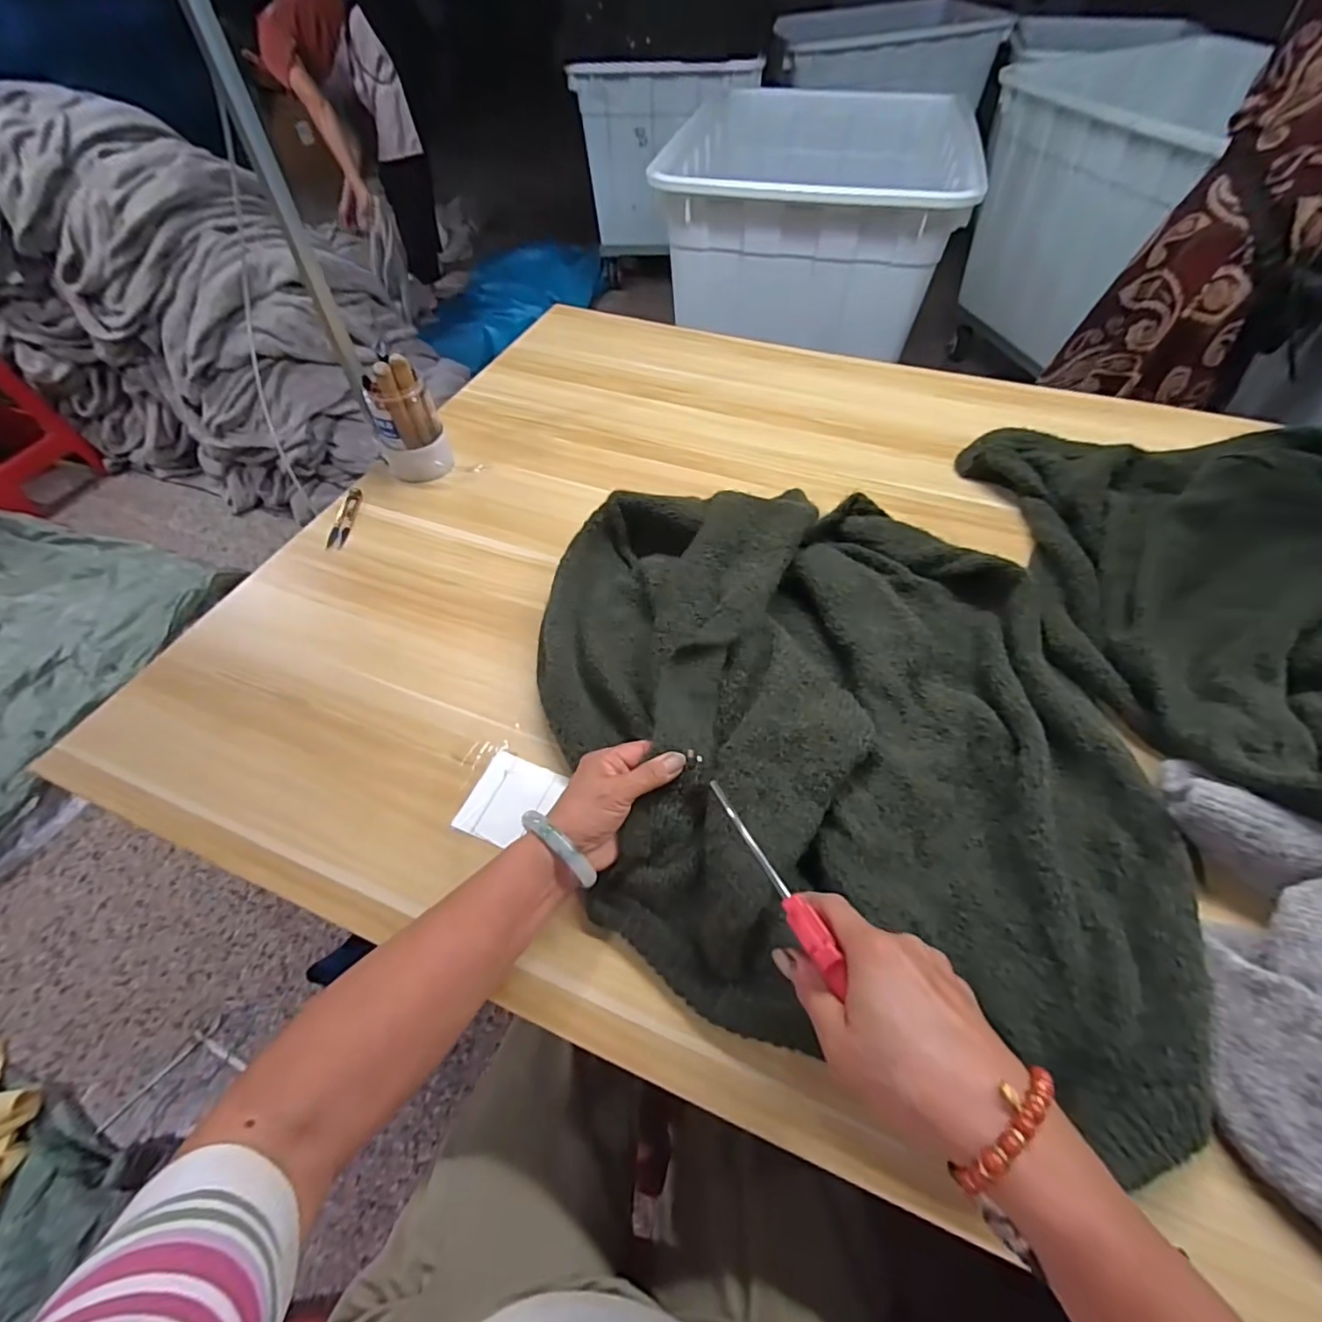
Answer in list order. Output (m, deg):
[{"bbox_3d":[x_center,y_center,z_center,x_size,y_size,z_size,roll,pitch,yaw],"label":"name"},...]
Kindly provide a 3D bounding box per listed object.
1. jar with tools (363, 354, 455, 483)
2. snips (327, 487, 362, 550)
[{"bbox_3d":[-0.315,-0.299,0.711,0.080,0.148,0.063,-28,59,-17],"label":"jar with tools"},{"bbox_3d":[-0.389,-0.176,0.711,0.023,0.008,0.102,-1,55,0],"label":"snips"}]

